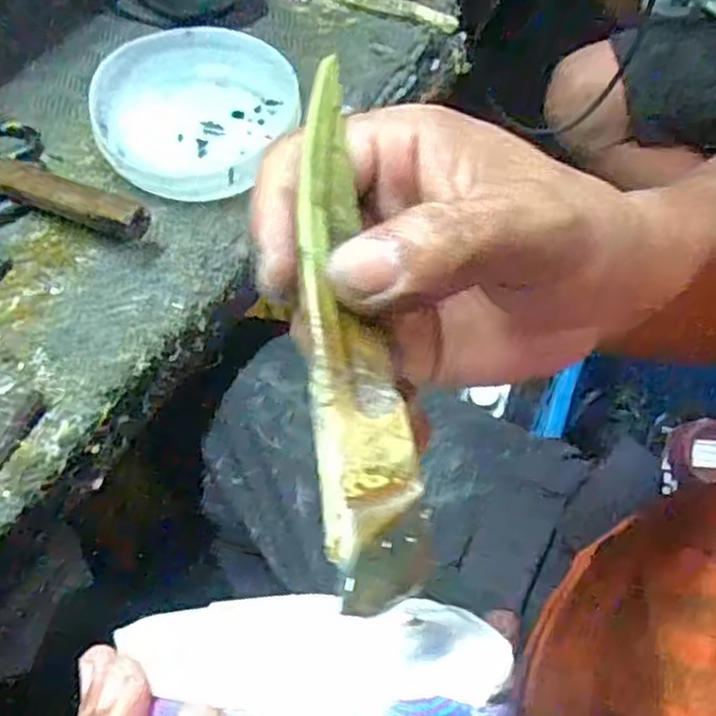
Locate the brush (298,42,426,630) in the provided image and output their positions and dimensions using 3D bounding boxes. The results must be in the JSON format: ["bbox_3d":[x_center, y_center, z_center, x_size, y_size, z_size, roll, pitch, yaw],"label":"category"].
[{"bbox_3d":[-0.003,-0.015,0.168,0.024,0.005,0.140,10,58,-31],"label":"brush"}]

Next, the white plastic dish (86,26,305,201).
[{"bbox_3d":[-0.121,-0.180,0.538,0.137,0.039,0.146,1,58,-1],"label":"white plastic dish"}]

